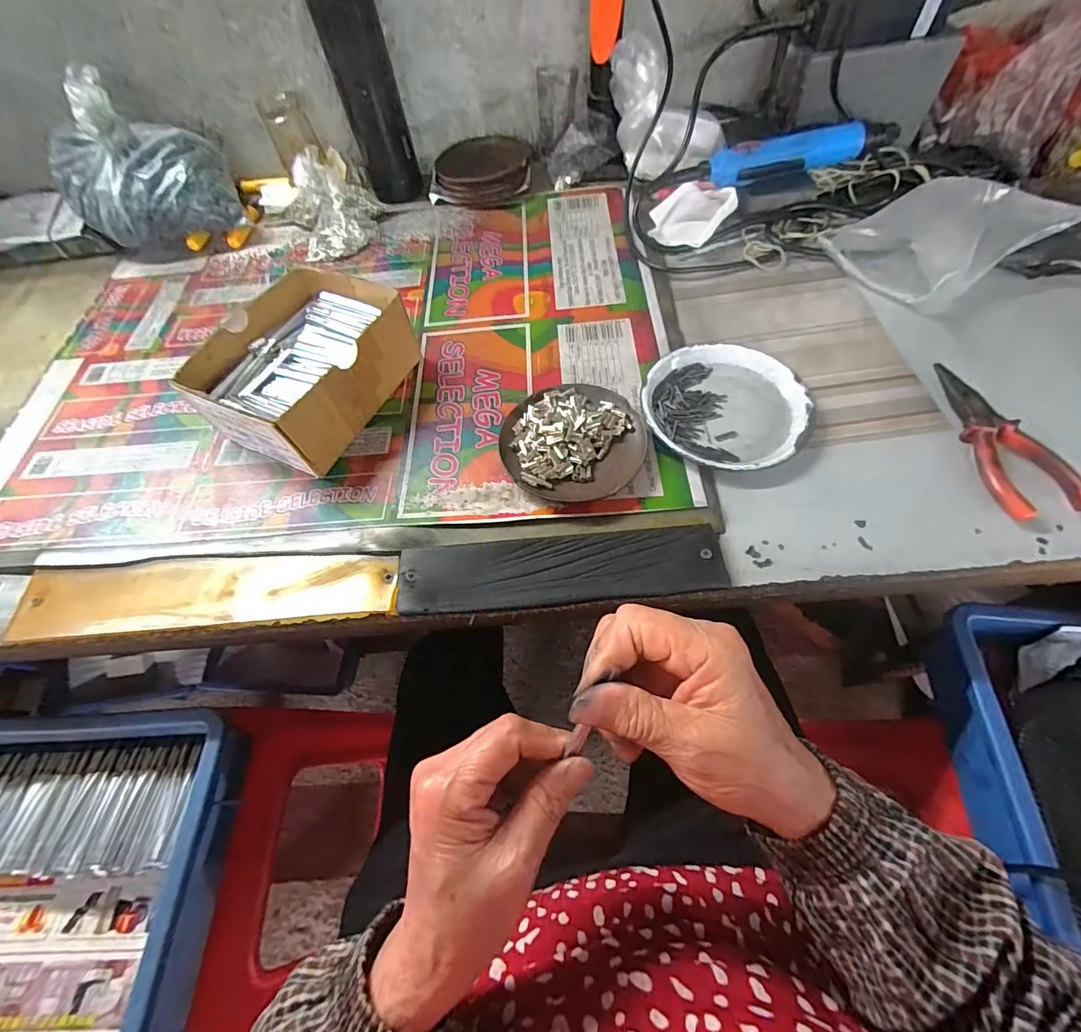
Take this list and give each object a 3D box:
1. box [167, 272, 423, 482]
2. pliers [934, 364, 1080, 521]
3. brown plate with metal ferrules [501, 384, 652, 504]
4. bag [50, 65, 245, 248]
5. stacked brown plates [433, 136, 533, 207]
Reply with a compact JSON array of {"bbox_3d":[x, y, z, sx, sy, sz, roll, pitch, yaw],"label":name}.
[{"bbox_3d":[-0.204,-0.131,0.408,0.126,0.068,0.161,20,65,14],"label":"box"},{"bbox_3d":[0.350,-0.063,0.355,0.050,0.020,0.143,-4,61,2],"label":"pliers"},{"bbox_3d":[0.026,-0.062,0.375,0.111,0.024,0.105,-2,61,3],"label":"brown plate with metal ferrules"},{"bbox_3d":[-0.460,-0.390,0.535,0.182,0.142,0.099,-15,61,-4],"label":"bag"},{"bbox_3d":[-0.071,-0.440,0.588,0.116,0.033,0.103,-2,61,3],"label":"stacked brown plates"}]

